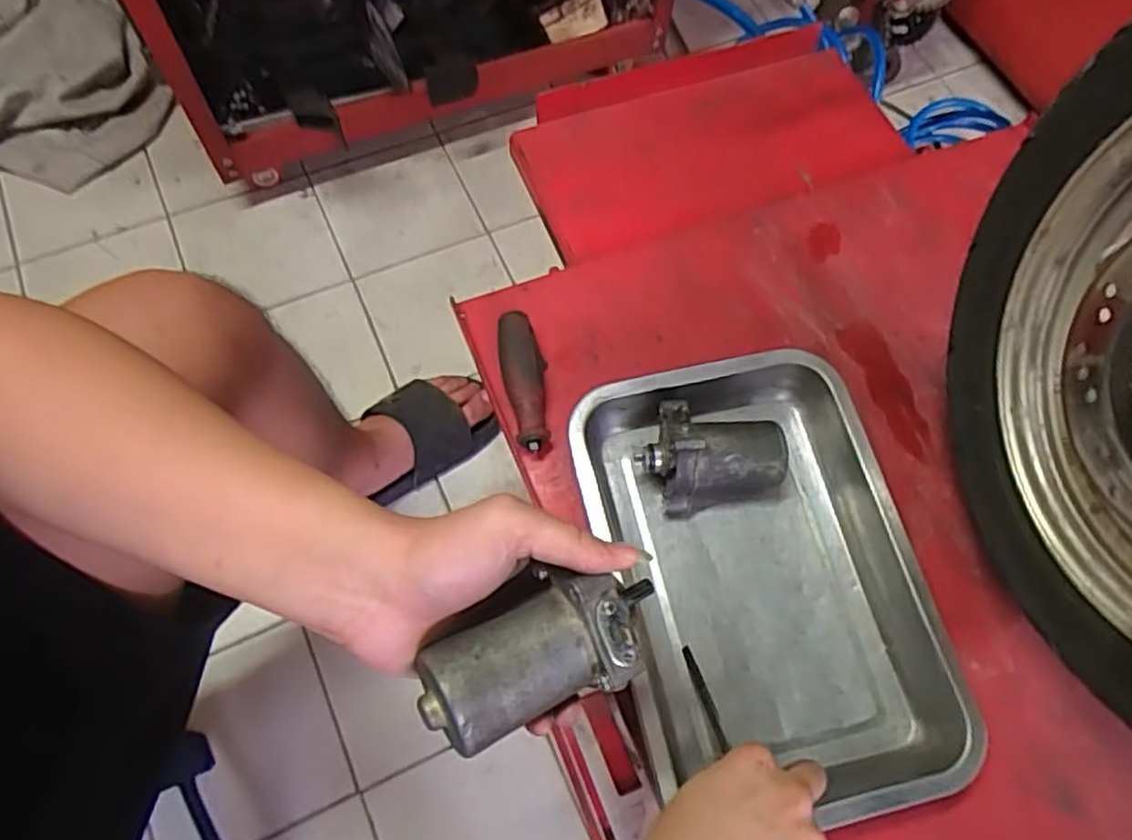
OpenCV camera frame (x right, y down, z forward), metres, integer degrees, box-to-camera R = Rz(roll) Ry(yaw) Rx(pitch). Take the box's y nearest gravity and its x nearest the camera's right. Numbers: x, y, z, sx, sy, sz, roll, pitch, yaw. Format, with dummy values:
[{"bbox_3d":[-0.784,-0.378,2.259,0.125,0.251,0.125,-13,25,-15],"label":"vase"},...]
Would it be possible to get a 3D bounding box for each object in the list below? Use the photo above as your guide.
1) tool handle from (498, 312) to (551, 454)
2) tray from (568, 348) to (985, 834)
[{"bbox_3d":[-0.032,-0.028,0.568,0.033,0.031,0.109,-7,68,-6],"label":"tool handle"},{"bbox_3d":[0.136,0.109,0.517,0.213,0.058,0.312,-11,69,-7],"label":"tray"}]

